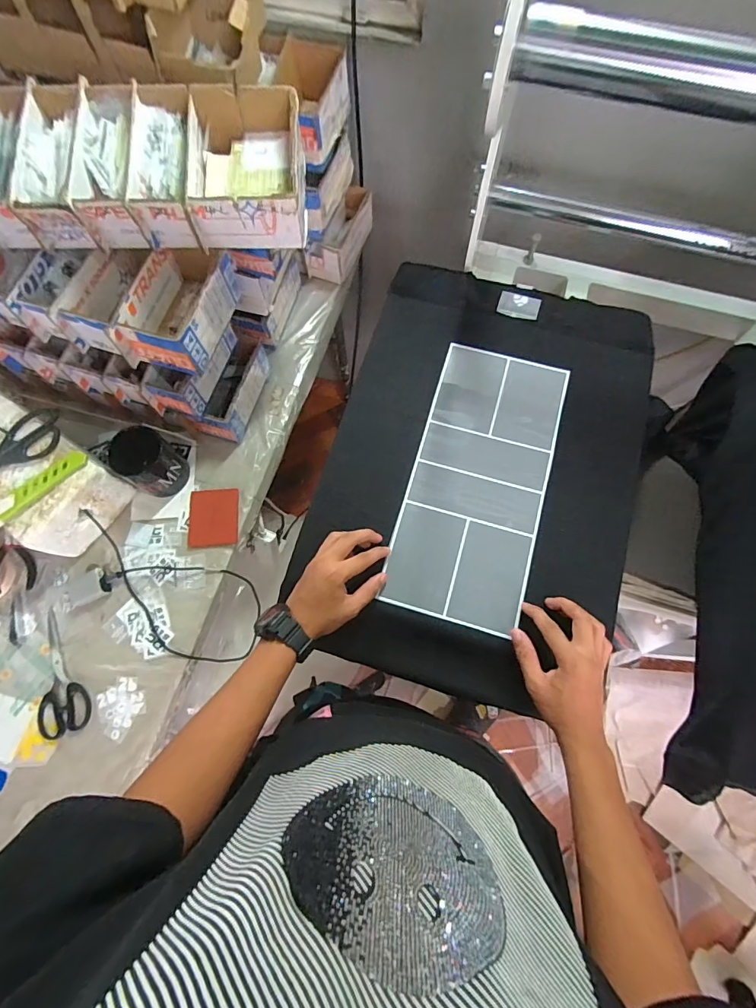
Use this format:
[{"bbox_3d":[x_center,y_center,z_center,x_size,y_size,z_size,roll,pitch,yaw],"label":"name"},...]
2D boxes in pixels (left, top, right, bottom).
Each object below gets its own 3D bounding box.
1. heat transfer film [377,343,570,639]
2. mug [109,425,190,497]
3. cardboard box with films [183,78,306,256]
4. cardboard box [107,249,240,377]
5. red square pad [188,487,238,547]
[{"bbox_3d":[0.136,-0.035,0.575,0.169,0.010,0.376,16,75,7],"label":"heat transfer film"},{"bbox_3d":[-0.358,-0.064,0.678,0.094,0.081,0.077,33,76,10],"label":"mug"},{"bbox_3d":[-0.161,-0.416,0.541,0.127,0.084,0.171,-2,73,0],"label":"cardboard box with films"},{"bbox_3d":[-0.263,-0.262,0.579,0.096,0.071,0.165,15,74,5],"label":"cardboard box"},{"bbox_3d":[-0.265,0.021,0.694,0.077,0.007,0.092,-2,73,0],"label":"red square pad"}]

